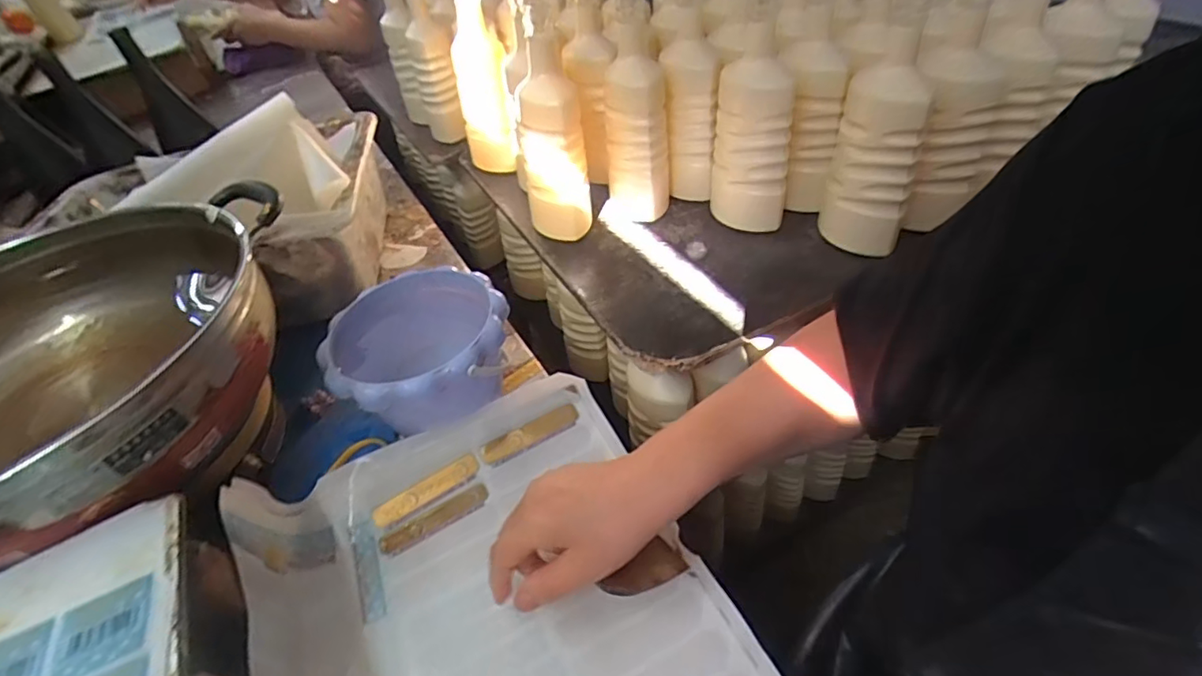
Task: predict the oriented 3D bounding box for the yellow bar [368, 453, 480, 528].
[{"bbox_3d":[-0.148,0.129,0.482,0.093,0.010,0.018,-28,46,-22],"label":"yellow bar"}]

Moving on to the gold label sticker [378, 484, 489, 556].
[{"bbox_3d":[-0.138,0.151,0.472,0.092,0.005,0.022,-25,45,-19],"label":"gold label sticker"}]

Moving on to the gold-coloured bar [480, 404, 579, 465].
[{"bbox_3d":[-0.063,0.086,0.510,0.092,0.004,0.020,-25,77,-15],"label":"gold-coloured bar"}]

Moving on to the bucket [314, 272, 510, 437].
[{"bbox_3d":[-0.161,0.026,0.520,0.156,0.115,0.146,-4,42,4],"label":"bucket"}]

